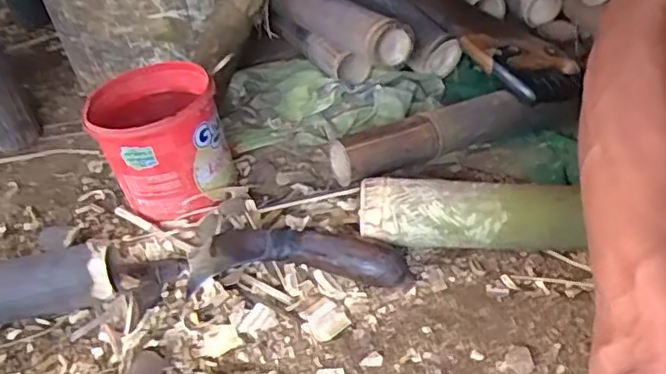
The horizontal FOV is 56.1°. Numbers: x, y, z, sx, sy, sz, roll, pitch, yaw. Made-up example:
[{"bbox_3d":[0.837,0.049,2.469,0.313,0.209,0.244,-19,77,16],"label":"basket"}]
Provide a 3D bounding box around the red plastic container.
[{"bbox_3d":[-0.196,-0.047,0.729,0.137,0.139,0.140,-17,40,-13],"label":"red plastic container"}]

